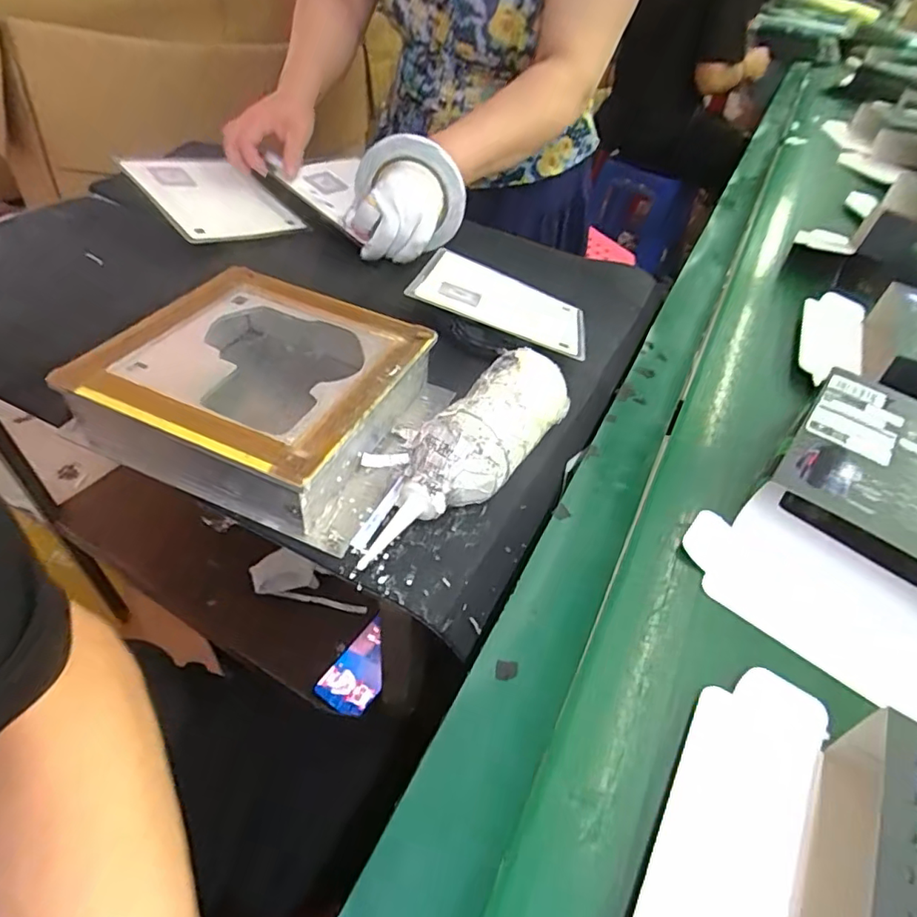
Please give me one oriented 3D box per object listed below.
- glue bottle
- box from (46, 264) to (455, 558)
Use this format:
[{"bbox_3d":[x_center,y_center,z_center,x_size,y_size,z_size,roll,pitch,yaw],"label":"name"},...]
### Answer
[{"bbox_3d":[0.004,-0.004,0.412,0.069,0.066,0.218,33,51,24],"label":"glue bottle"},{"bbox_3d":[-0.145,-0.056,0.458,0.236,0.072,0.204,20,47,13],"label":"box"}]

